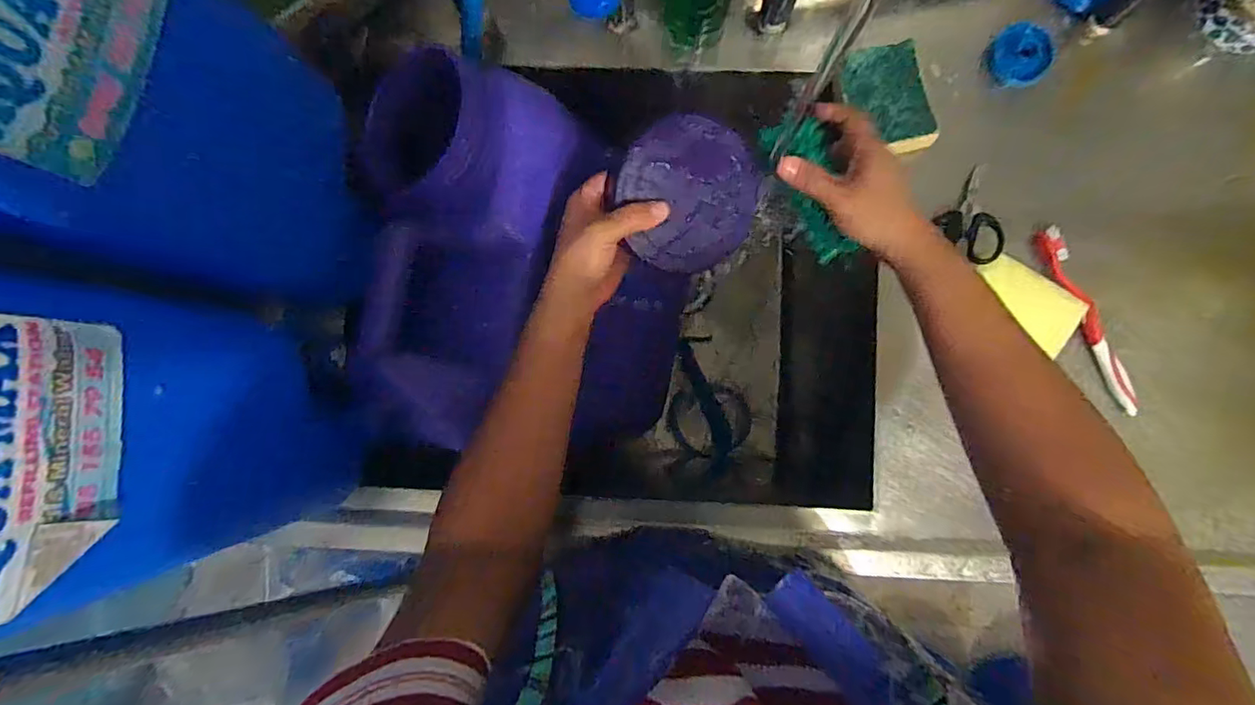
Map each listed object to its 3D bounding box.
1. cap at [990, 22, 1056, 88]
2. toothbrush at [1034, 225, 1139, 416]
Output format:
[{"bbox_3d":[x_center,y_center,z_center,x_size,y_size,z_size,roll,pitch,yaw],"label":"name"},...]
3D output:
[{"bbox_3d":[0.375,-0.284,0.507,0.053,0.021,0.052,0,85,1],"label":"cap"},{"bbox_3d":[0.426,-0.030,0.493,0.022,0.021,0.182,-27,85,-1],"label":"toothbrush"}]

